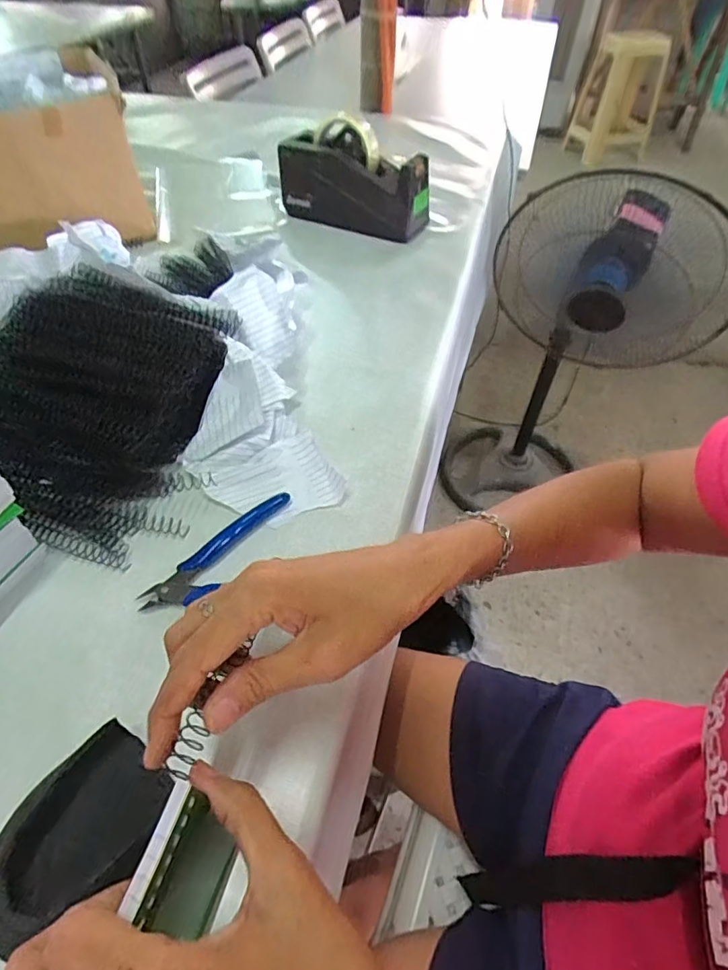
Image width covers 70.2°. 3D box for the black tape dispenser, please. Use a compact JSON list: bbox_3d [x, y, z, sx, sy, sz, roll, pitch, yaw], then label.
[{"bbox_3d":[-0.014,-0.407,0.694,0.201,0.113,0.068,22,53,16],"label":"black tape dispenser"}]

